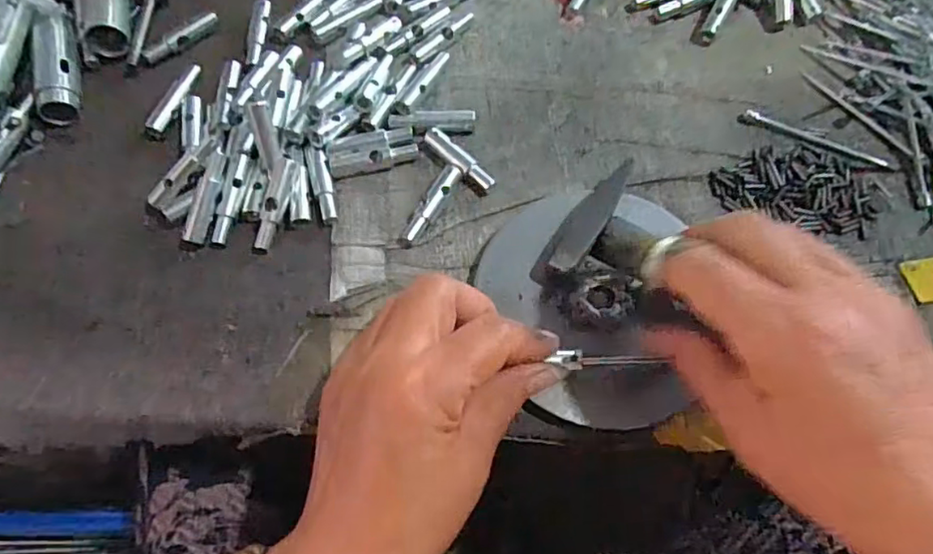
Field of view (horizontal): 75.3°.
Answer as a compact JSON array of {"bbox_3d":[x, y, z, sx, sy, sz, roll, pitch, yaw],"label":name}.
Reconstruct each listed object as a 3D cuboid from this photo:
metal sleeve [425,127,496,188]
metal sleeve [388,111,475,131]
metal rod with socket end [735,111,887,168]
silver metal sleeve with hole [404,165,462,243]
[{"bbox_3d":[-0.004,-0.067,0.347,0.012,0.008,0.049,-39,73,-13],"label":"metal sleeve"},{"bbox_3d":[-0.021,-0.092,0.360,0.050,0.008,0.013,1,69,1],"label":"metal sleeve"},{"bbox_3d":[0.203,-0.082,0.355,0.082,0.008,0.011,24,70,9],"label":"metal rod with socket end"},{"bbox_3d":[-0.020,-0.040,0.336,0.011,0.010,0.050,28,72,11],"label":"silver metal sleeve with hole"}]

